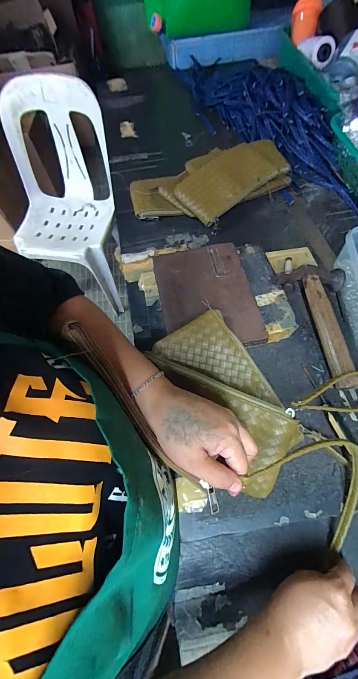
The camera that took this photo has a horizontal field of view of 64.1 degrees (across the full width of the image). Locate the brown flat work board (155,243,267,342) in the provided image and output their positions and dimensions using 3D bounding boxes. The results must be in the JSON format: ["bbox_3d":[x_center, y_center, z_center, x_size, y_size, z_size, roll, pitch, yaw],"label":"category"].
[{"bbox_3d":[0.039,-0.066,0.427,0.132,0.013,0.171,-14,68,1],"label":"brown flat work board"}]

